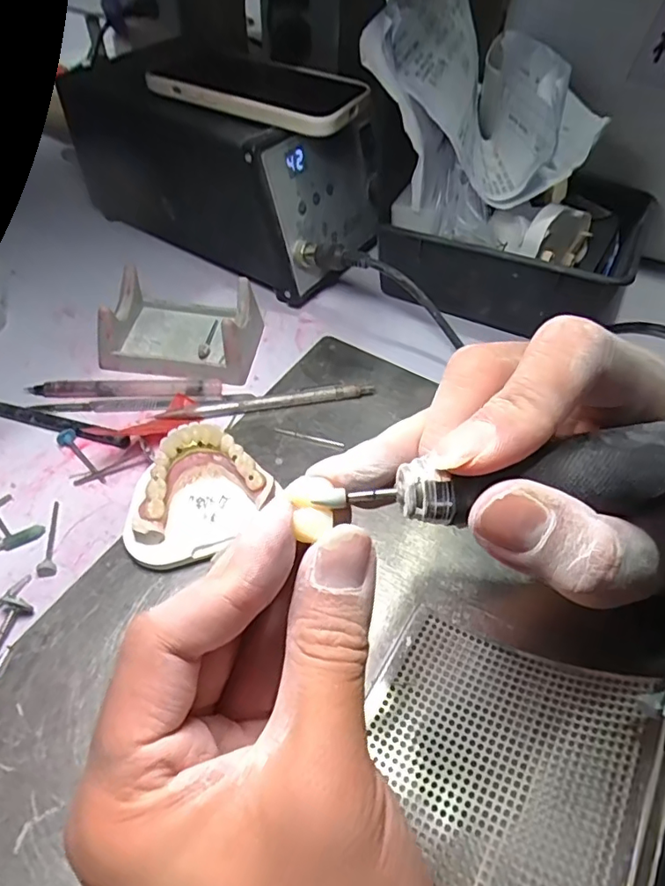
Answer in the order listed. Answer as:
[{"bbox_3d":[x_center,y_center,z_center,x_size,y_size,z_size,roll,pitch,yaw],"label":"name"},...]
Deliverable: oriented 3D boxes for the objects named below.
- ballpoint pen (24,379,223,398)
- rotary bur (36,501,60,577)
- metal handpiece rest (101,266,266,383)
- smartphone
[{"bbox_3d":[-0.132,-0.035,0.350,0.118,0.007,0.010,-2,51,-5],"label":"ballpoint pen"},{"bbox_3d":[-0.149,0.049,0.286,0.009,0.007,0.044,-11,53,-12],"label":"rotary bur"},{"bbox_3d":[-0.100,-0.081,0.370,0.098,0.038,0.069,8,51,2],"label":"metal handpiece rest"},{"bbox_3d":[-0.049,-0.245,0.376,0.140,0.015,0.074,23,53,14],"label":"smartphone"}]

